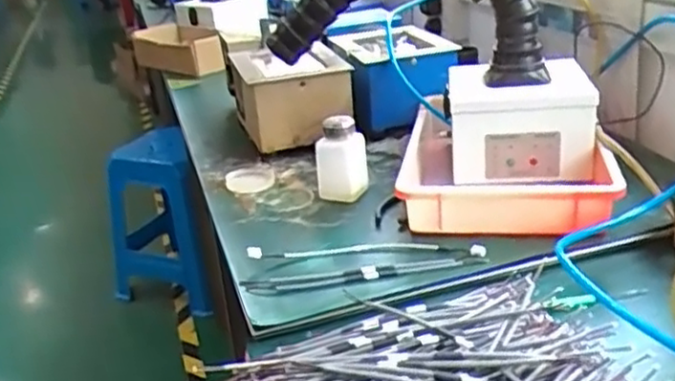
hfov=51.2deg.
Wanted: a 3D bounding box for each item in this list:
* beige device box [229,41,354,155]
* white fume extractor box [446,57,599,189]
[{"bbox_3d":[-0.076,-0.162,1.176,0.171,0.129,0.235,-9,24,-9],"label":"beige device box"},{"bbox_3d":[0.243,-0.094,0.954,0.174,0.129,0.169,-1,24,10],"label":"white fume extractor box"}]

